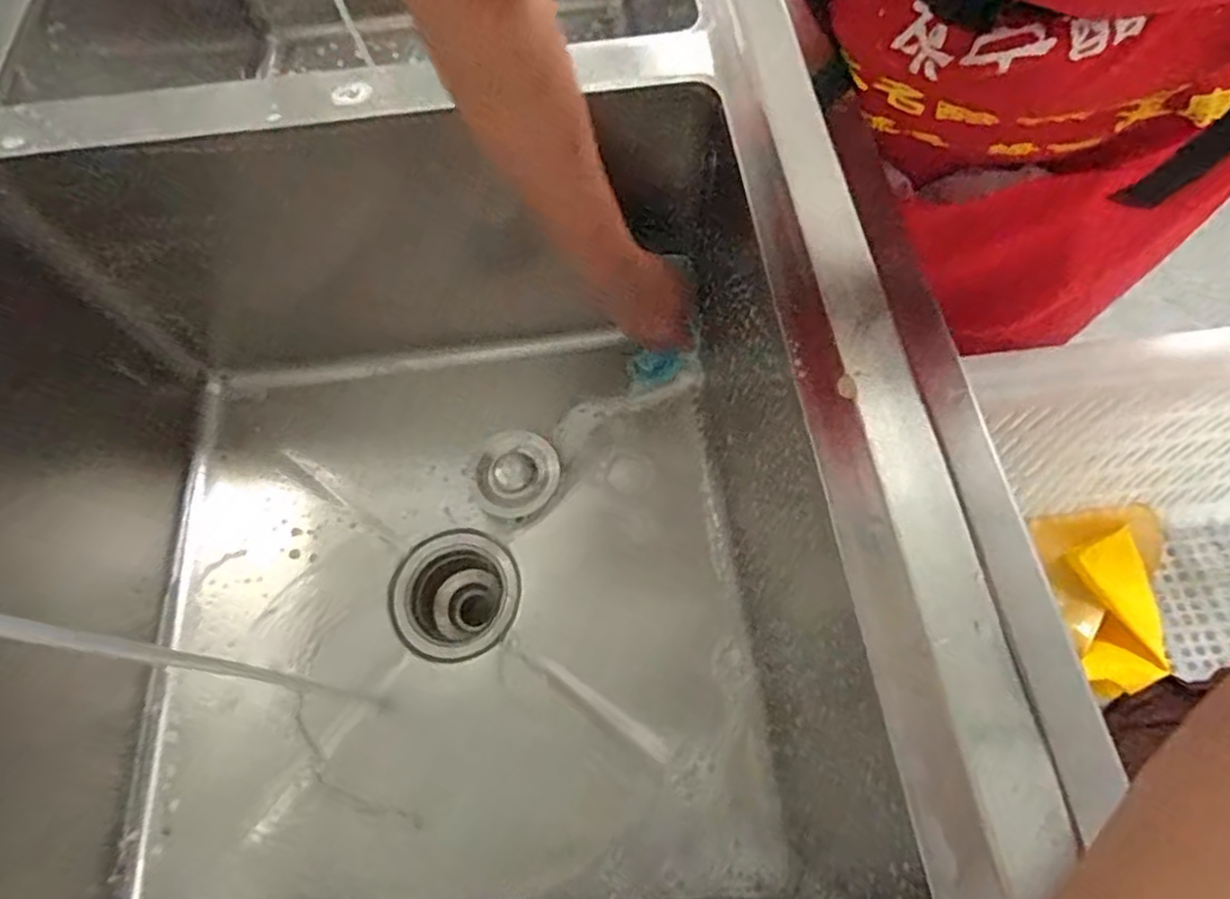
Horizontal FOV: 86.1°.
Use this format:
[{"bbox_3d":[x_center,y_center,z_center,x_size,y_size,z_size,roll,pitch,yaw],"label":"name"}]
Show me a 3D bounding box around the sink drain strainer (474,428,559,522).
[{"bbox_3d":[-0.092,0.025,0.618,0.075,0.023,0.081,-2,65,4],"label":"sink drain strainer"}]

